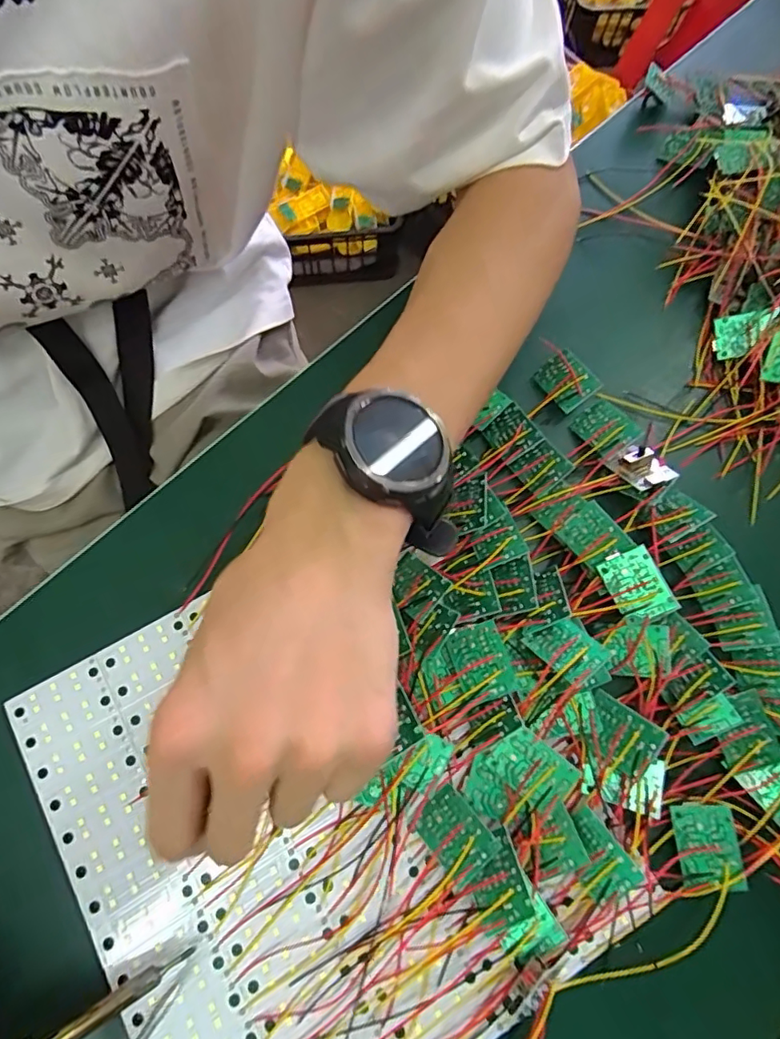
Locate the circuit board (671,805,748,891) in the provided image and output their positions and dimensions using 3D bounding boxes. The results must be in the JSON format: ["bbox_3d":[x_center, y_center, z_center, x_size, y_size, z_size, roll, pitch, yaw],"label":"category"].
[{"bbox_3d":[0.148,0.152,0.254,0.025,0.006,0.035,-9,73,17],"label":"circuit board"}]

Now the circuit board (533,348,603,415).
[{"bbox_3d":[0.106,-0.083,0.328,0.026,0.006,0.034,-37,66,13],"label":"circuit board"}]

